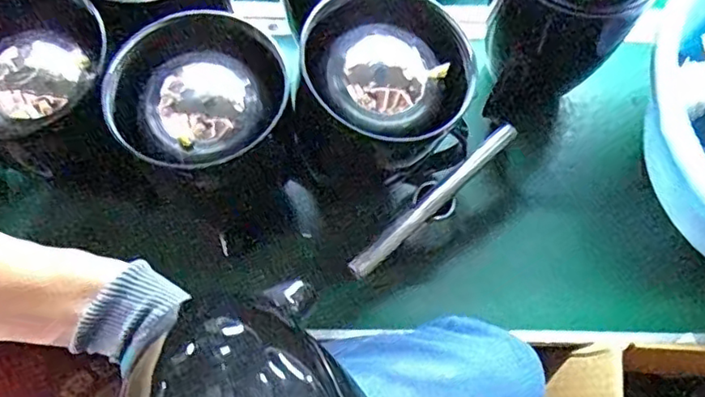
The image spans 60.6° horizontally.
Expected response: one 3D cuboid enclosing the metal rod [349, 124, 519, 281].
[{"bbox_3d":[0.074,0.000,0.533,0.195,0.015,0.017,-41,74,-17],"label":"metal rod"}]

